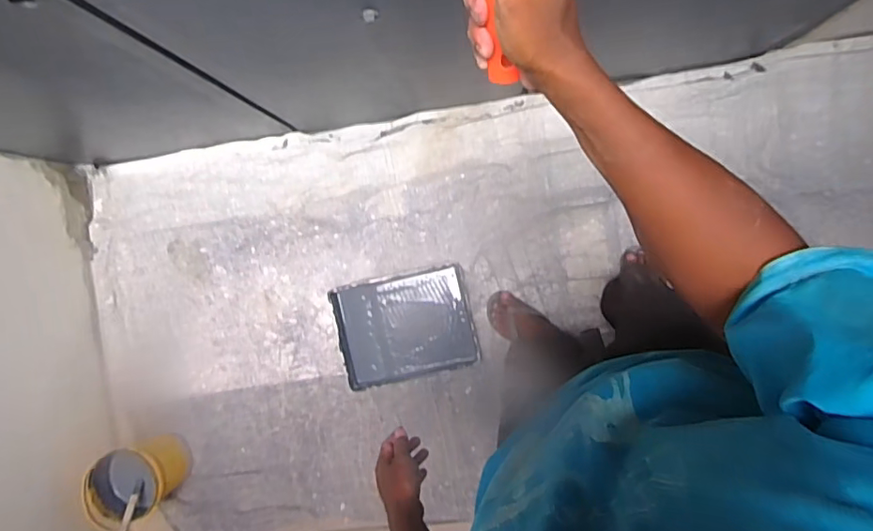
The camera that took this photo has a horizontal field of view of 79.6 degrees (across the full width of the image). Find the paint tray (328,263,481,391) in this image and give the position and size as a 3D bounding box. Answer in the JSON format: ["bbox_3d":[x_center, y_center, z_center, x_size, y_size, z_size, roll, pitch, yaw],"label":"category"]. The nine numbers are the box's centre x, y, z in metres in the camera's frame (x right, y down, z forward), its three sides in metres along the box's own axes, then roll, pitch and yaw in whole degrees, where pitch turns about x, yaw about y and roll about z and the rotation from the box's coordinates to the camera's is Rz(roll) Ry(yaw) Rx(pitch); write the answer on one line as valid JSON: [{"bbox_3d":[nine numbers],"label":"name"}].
[{"bbox_3d":[-0.078,0.158,1.352,0.342,0.048,0.276,-13,91,7],"label":"paint tray"}]

